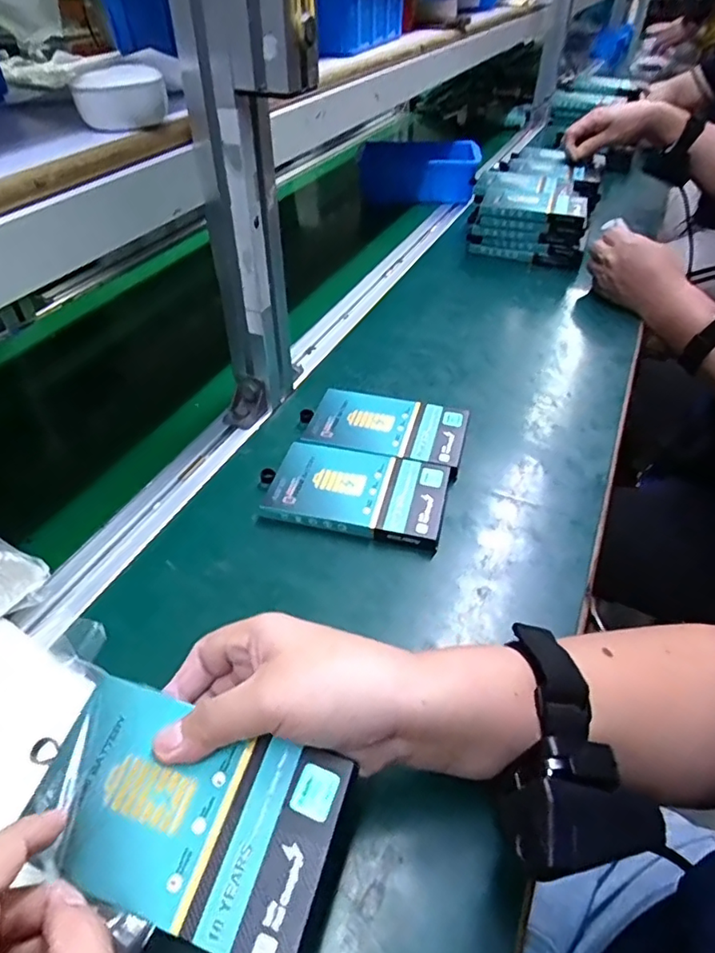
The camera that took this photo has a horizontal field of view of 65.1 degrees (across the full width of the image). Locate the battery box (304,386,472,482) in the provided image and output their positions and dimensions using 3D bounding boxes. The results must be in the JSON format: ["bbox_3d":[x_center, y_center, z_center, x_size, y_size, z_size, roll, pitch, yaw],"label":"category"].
[{"bbox_3d":[0.022,-0.044,0.492,0.142,0.015,0.080,10,45,12],"label":"battery box"}]

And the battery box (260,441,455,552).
[{"bbox_3d":[-0.002,0.012,0.439,0.141,0.017,0.079,10,44,11],"label":"battery box"}]

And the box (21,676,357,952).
[{"bbox_3d":[-0.075,0.139,0.238,0.133,0.015,0.074,14,45,16],"label":"box"}]

